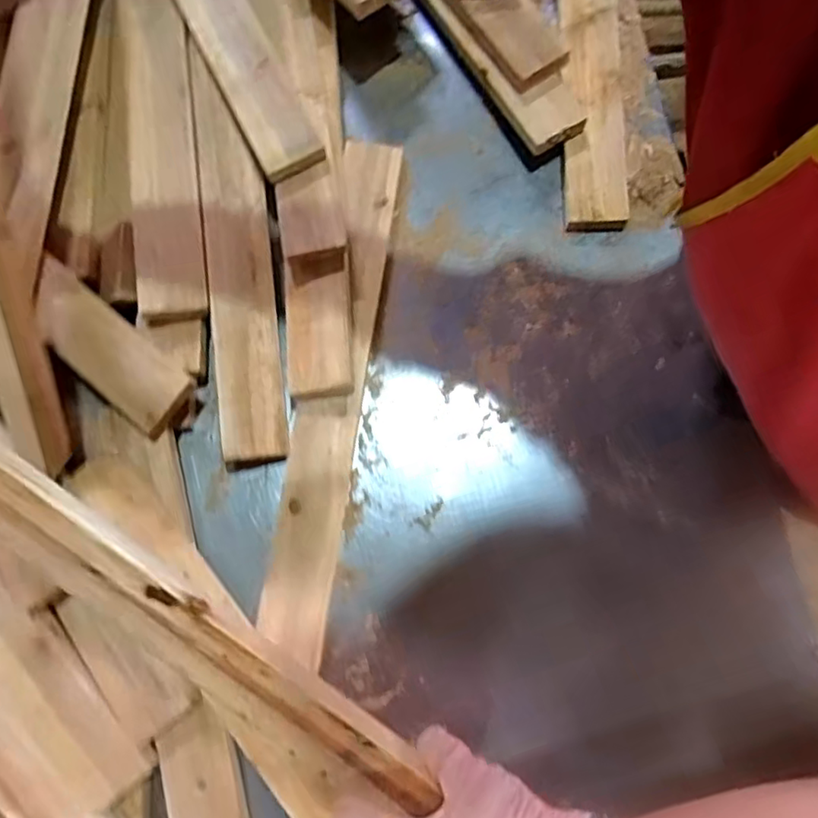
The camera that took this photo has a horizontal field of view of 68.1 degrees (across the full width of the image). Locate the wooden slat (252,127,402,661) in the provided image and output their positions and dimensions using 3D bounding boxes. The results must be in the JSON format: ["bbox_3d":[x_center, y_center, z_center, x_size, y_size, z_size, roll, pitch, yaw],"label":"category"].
[{"bbox_3d":[-0.071,-0.030,0.585,0.062,0.026,0.499,8,79,3],"label":"wooden slat"}]

